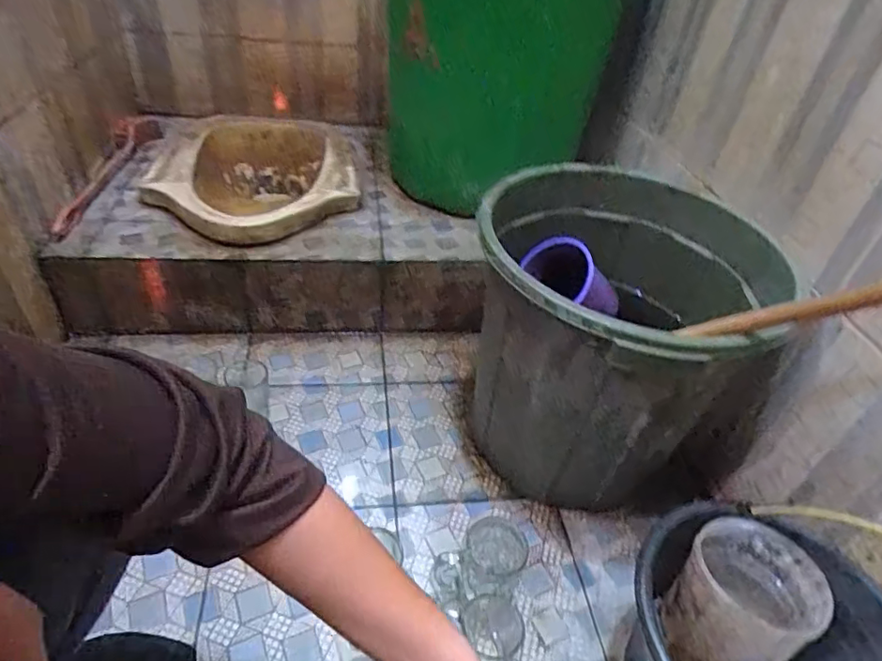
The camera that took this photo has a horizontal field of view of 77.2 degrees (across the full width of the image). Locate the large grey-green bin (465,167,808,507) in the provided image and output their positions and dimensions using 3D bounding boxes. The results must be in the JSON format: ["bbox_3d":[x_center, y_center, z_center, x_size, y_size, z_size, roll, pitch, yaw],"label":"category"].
[{"bbox_3d":[0.229,0.012,0.844,0.360,0.405,0.440,12,40,5],"label":"large grey-green bin"}]

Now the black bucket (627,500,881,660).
[{"bbox_3d":[0.341,0.337,0.585,0.263,0.280,0.264,4,40,-4],"label":"black bucket"}]

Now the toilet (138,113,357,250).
[{"bbox_3d":[-0.388,-0.295,1.170,0.399,0.147,0.500,-2,41,-11],"label":"toilet"}]

